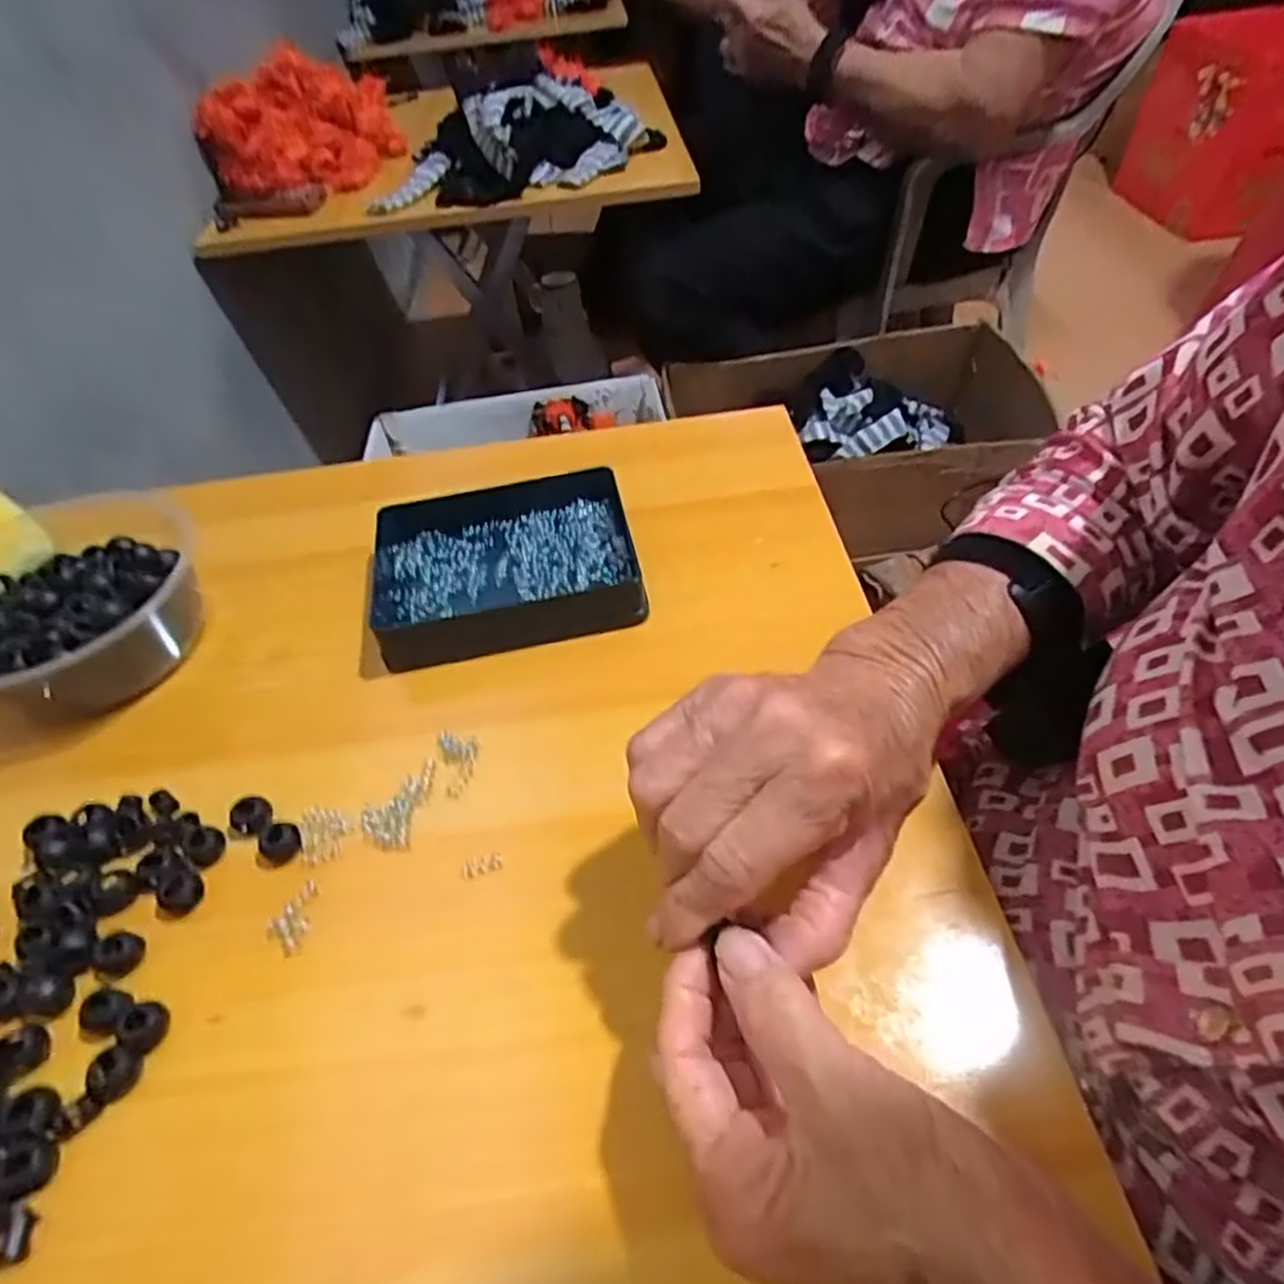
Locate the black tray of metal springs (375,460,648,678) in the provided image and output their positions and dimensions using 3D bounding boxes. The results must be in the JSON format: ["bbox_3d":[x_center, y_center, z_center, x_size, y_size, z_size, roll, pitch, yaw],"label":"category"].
[{"bbox_3d":[-0.081,-0.044,0.432,0.151,0.031,0.111,-12,49,-4],"label":"black tray of metal springs"}]

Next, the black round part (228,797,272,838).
[{"bbox_3d":[-0.182,0.081,0.347,0.017,0.008,0.017,-3,49,3],"label":"black round part"}]

